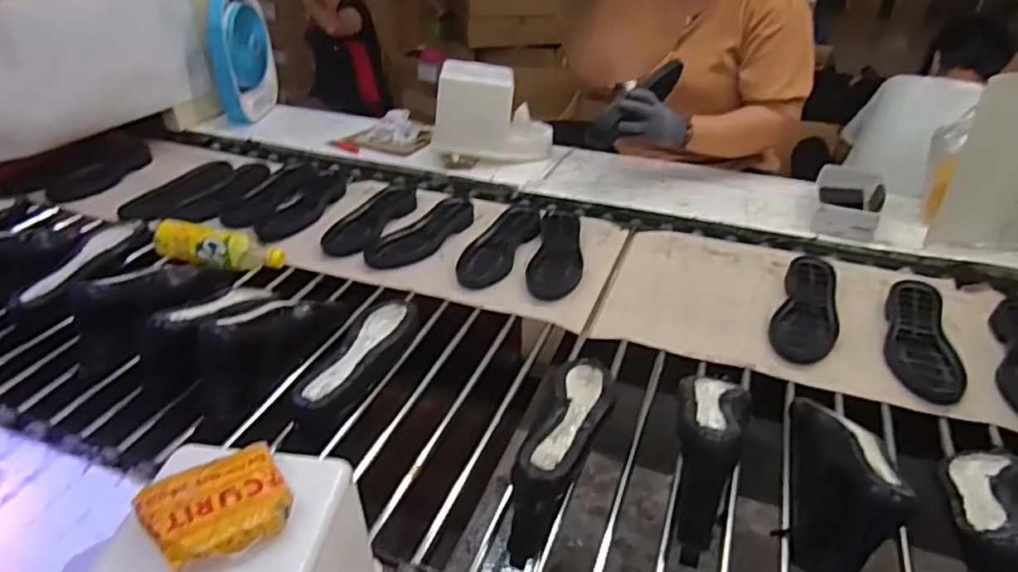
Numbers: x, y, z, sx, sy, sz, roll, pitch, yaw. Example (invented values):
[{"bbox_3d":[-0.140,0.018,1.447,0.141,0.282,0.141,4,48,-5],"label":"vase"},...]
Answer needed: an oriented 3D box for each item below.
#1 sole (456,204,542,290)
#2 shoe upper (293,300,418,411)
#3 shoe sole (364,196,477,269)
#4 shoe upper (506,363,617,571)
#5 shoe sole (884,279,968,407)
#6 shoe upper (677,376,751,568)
[{"bbox_3d":[-0.013,-0.078,1.131,0.092,0.041,0.250,15,37,22],"label":"sole"},{"bbox_3d":[-0.195,0.100,0.848,0.075,0.068,0.224,16,37,22],"label":"shoe upper"},{"bbox_3d":[-0.157,-0.096,1.158,0.099,0.041,0.228,27,43,34],"label":"shoe sole"},{"bbox_3d":[0.069,0.191,0.755,0.075,0.120,0.247,11,36,16],"label":"shoe upper"},{"bbox_3d":[0.586,0.070,0.899,0.093,0.033,0.245,15,37,21],"label":"shoe sole"},{"bbox_3d":[0.215,0.171,0.678,0.079,0.110,0.225,12,55,14],"label":"shoe upper"}]

